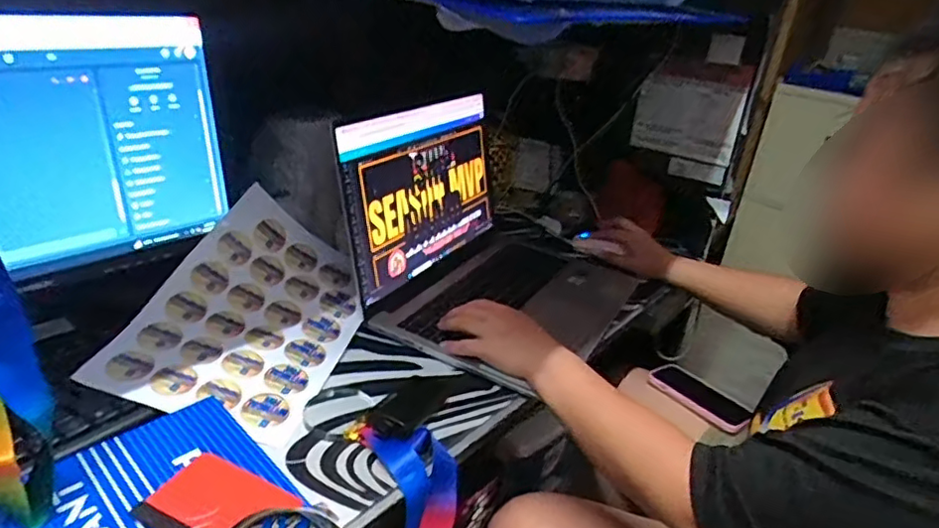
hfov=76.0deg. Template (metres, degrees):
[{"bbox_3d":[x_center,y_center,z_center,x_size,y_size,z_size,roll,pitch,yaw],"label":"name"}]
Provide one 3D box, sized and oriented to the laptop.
[{"bbox_3d":[0.046,-0.047,0.808,0.309,0.202,0.374,20,28,26],"label":"laptop"}]

